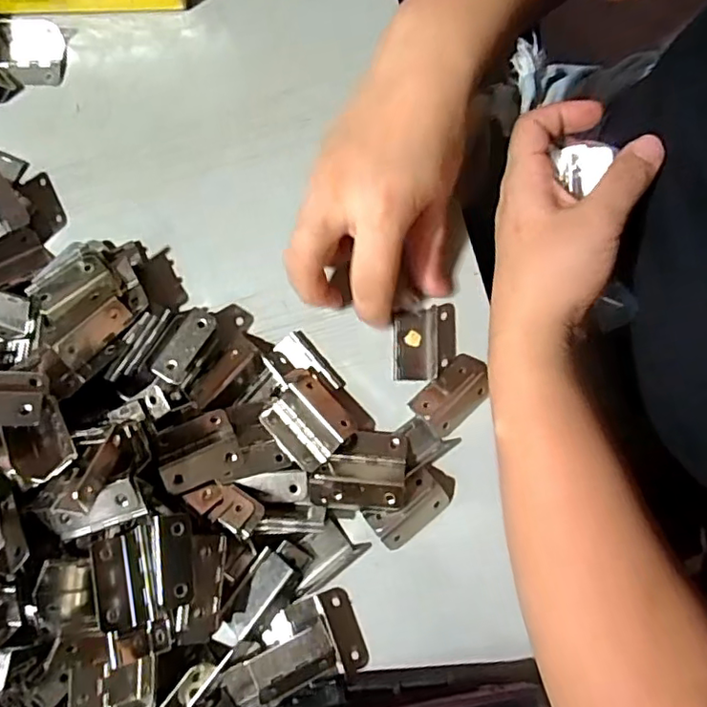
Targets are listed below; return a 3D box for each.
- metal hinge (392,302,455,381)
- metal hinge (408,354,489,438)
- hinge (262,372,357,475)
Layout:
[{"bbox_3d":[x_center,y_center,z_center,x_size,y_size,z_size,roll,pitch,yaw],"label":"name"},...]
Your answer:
[{"bbox_3d":[0.039,-0.007,0.330,0.034,0.005,0.043,1,76,2],"label":"metal hinge"},{"bbox_3d":[0.054,0.021,0.321,0.044,0.008,0.027,-43,78,-9],"label":"metal hinge"},{"bbox_3d":[-0.025,0.035,0.314,0.037,0.015,0.044,-41,78,-8],"label":"hinge"}]

